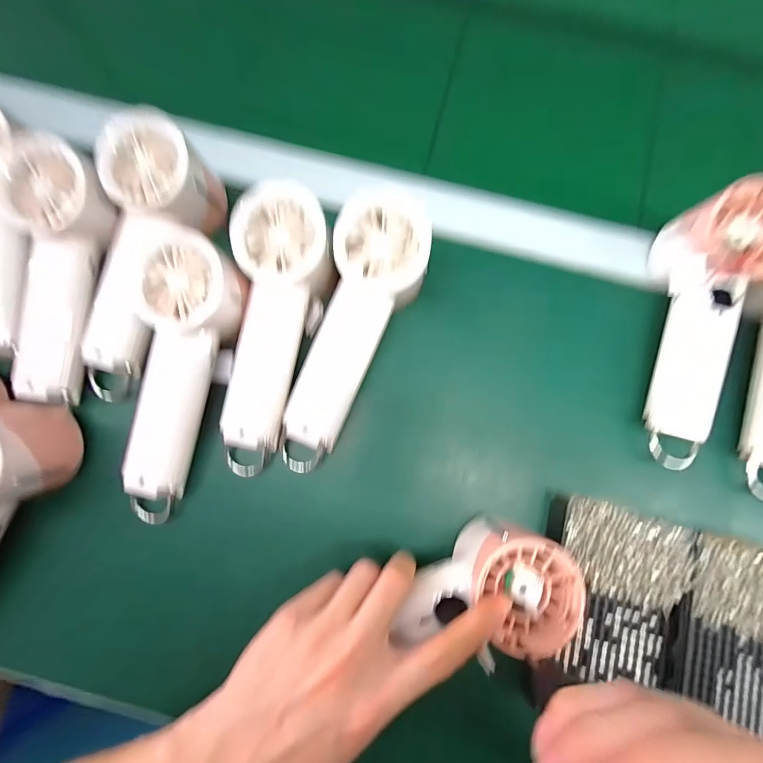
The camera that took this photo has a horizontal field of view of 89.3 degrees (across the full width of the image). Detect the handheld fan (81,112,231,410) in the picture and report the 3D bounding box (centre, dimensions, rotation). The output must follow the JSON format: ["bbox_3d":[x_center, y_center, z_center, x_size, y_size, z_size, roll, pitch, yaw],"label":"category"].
[{"bbox_3d":[-0.174,-0.083,0.285,0.067,0.058,0.198,18,93,2],"label":"handheld fan"}]

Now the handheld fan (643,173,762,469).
[{"bbox_3d":[0.231,-0.040,0.290,0.069,0.056,0.198,13,95,1],"label":"handheld fan"}]

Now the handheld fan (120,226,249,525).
[{"bbox_3d":[-0.144,0.001,0.269,0.061,0.040,0.198,15,98,2],"label":"handheld fan"}]

